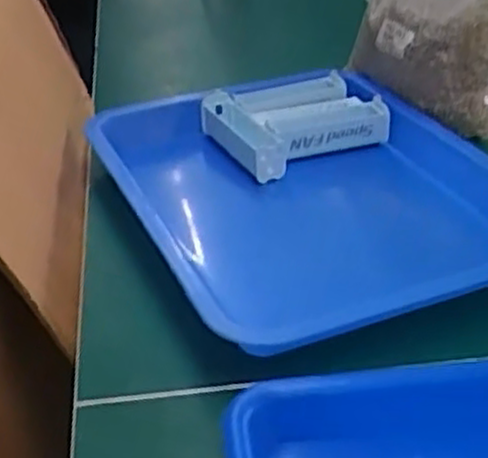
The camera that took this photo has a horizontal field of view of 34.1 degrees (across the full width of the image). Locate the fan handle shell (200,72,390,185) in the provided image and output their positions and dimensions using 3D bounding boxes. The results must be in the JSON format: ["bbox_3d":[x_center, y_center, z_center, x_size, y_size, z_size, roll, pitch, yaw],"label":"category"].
[{"bbox_3d":[0.044,-0.084,0.677,0.132,0.044,0.104,-13,35,-20],"label":"fan handle shell"}]

